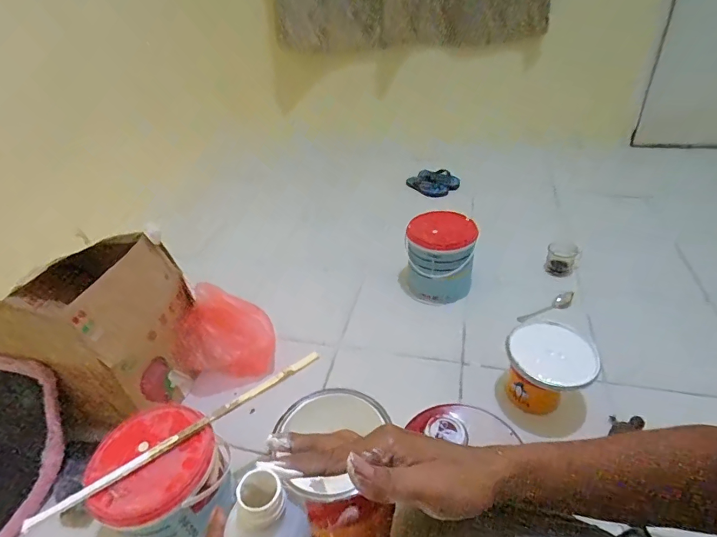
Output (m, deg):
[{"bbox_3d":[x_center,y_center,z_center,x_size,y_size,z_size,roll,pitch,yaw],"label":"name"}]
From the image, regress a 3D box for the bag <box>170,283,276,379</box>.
[{"bbox_3d":[-0.306,0.156,0.969,0.201,0.205,0.109,-14,37,-11],"label":"bag"}]

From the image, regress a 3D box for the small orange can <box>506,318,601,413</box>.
[{"bbox_3d":[0.389,0.214,0.855,0.161,0.155,0.164,22,44,33],"label":"small orange can"}]

